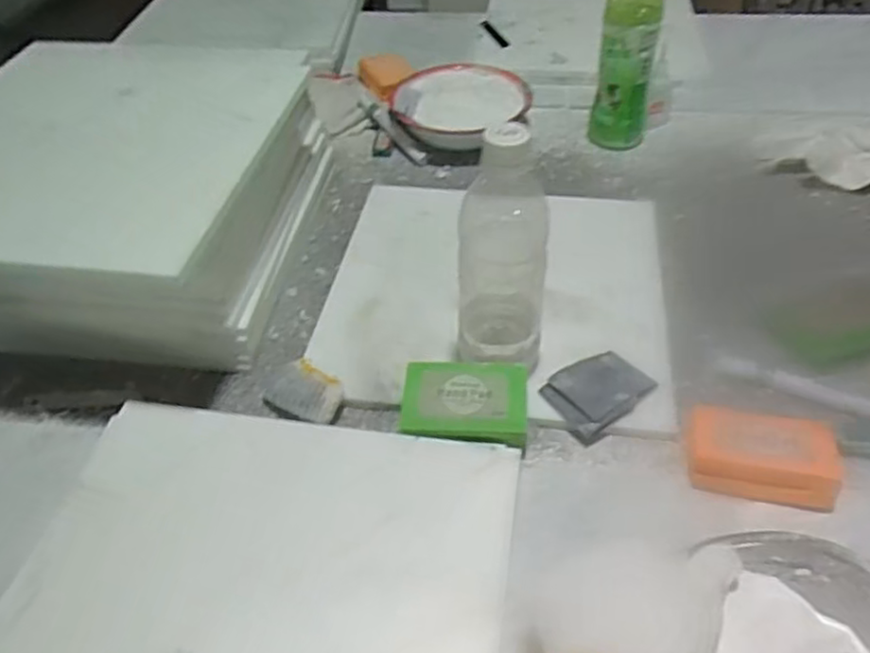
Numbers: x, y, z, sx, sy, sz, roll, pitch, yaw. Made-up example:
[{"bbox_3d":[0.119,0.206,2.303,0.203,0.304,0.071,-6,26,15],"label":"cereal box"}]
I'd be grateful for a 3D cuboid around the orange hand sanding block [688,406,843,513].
[{"bbox_3d":[0.228,0.089,0.489,0.093,0.027,0.059,9,46,13],"label":"orange hand sanding block"}]

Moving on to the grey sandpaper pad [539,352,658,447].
[{"bbox_3d":[0.127,0.052,0.552,0.076,0.017,0.059,-27,49,-21],"label":"grey sandpaper pad"}]

